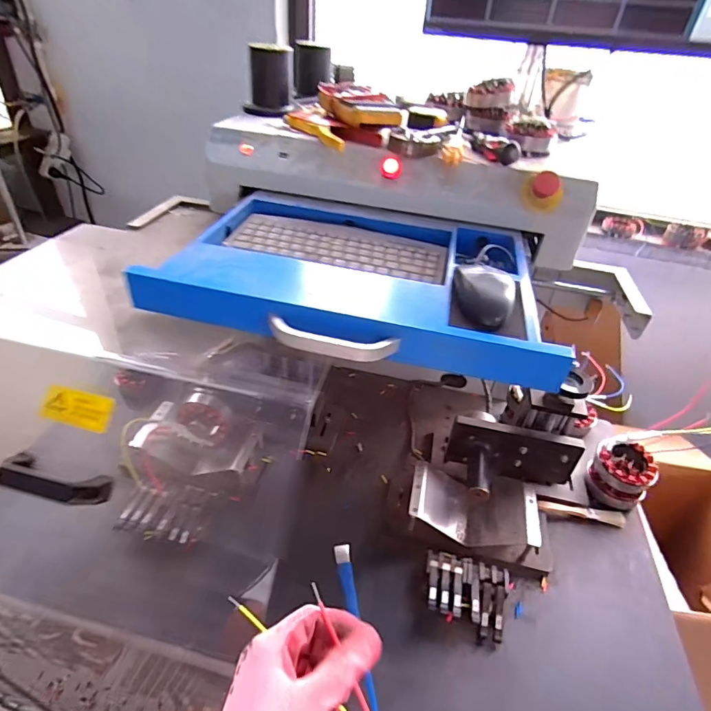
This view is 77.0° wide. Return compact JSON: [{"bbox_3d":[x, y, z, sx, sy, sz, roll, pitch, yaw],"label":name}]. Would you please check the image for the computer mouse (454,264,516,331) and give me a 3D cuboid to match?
[{"bbox_3d":[0.139,-0.065,0.486,0.060,0.036,0.089,10,38,5],"label":"computer mouse"}]

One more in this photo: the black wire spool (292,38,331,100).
[{"bbox_3d":[-0.082,-0.571,0.888,0.070,0.075,0.057,0,38,-6],"label":"black wire spool"}]

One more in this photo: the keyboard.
[{"bbox_3d":[-0.022,-0.153,0.619,0.290,0.014,0.113,12,39,9],"label":"keyboard"}]

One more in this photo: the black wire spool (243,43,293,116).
[{"bbox_3d":[-0.154,-0.480,0.777,0.087,0.093,0.092,0,39,-7],"label":"black wire spool"}]

